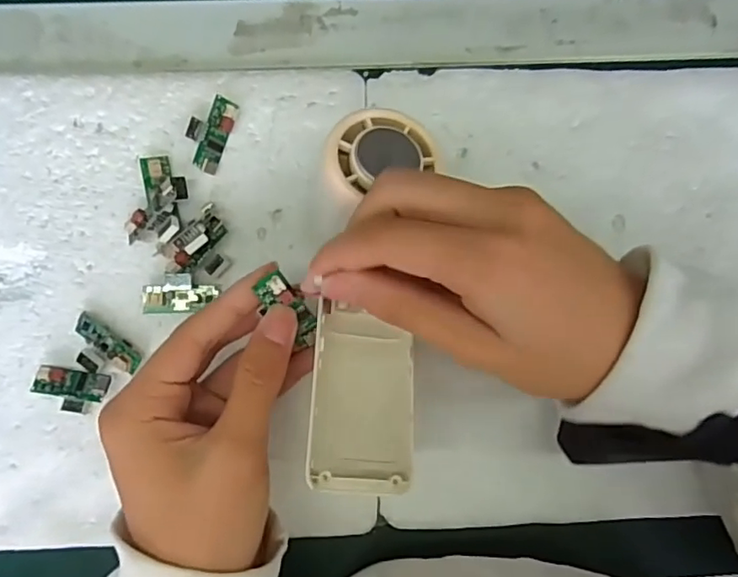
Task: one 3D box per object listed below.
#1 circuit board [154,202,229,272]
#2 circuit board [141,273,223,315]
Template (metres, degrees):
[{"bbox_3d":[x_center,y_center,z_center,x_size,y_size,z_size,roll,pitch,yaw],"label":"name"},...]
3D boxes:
[{"bbox_3d":[-0.091,-0.024,0.298,0.038,0.016,0.019,-44,91,-4],"label":"circuit board"},{"bbox_3d":[-0.098,0.002,0.300,0.037,0.009,0.020,-3,88,-3],"label":"circuit board"}]

